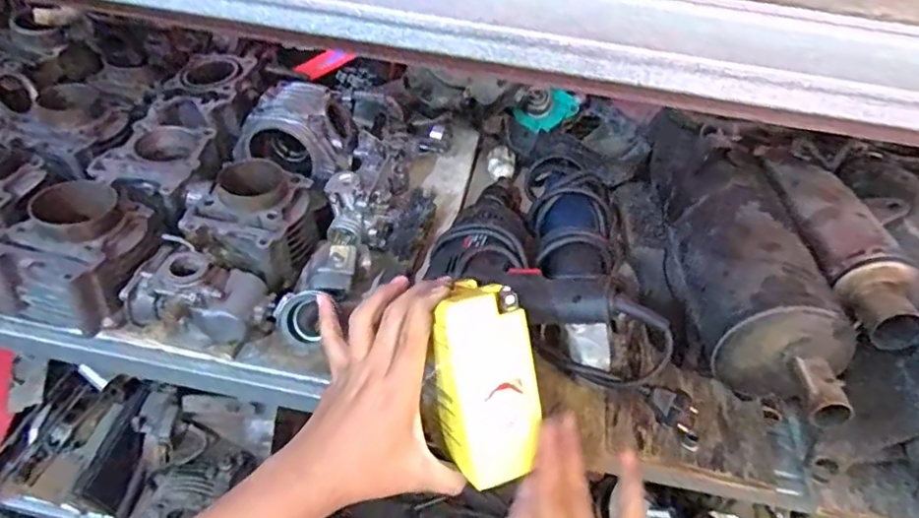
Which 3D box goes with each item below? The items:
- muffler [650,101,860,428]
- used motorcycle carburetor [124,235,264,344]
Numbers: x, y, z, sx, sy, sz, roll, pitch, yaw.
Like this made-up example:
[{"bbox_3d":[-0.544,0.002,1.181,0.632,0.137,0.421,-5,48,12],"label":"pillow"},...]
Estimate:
[{"bbox_3d":[0.268,-0.018,0.589,0.099,0.111,0.407,4,47,-2],"label":"muffler"},{"bbox_3d":[-0.238,0.030,0.549,0.109,0.065,0.065,12,47,5],"label":"used motorcycle carburetor"}]

